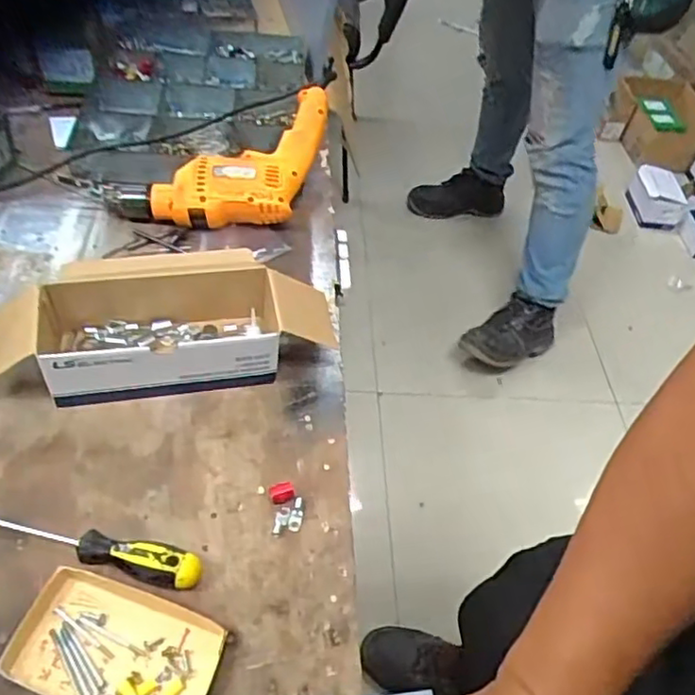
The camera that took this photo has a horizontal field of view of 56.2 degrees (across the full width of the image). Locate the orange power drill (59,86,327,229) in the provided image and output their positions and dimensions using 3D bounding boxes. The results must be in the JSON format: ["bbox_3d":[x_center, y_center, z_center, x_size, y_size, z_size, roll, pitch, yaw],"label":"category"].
[{"bbox_3d":[-0.179,-0.219,0.841,0.341,0.075,0.141,-19,54,-2],"label":"orange power drill"}]

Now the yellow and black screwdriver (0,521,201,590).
[{"bbox_3d":[-0.219,0.165,0.545,0.199,0.027,0.028,15,51,4],"label":"yellow and black screwdriver"}]

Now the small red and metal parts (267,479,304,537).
[{"bbox_3d":[-0.055,0.147,0.598,0.029,0.014,0.046,-4,52,-11],"label":"small red and metal parts"}]

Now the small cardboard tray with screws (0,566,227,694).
[{"bbox_3d":[-0.177,0.234,0.502,0.149,0.024,0.089,18,51,7],"label":"small cardboard tray with screws"}]

